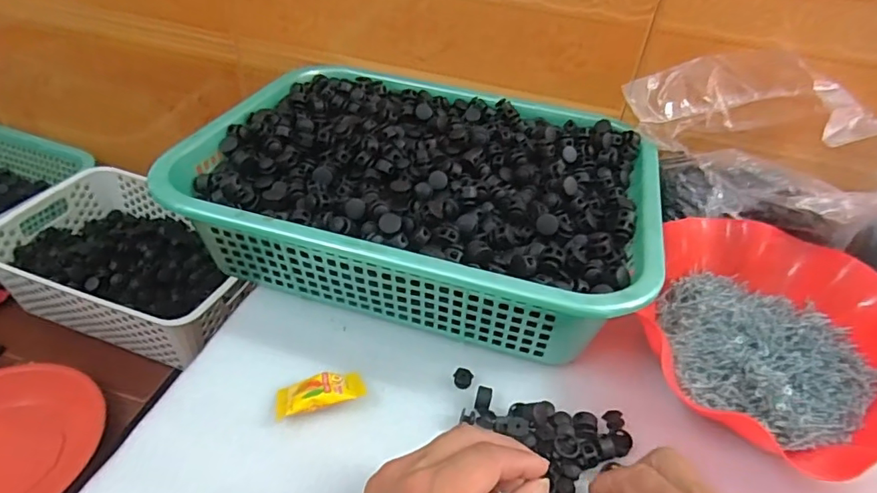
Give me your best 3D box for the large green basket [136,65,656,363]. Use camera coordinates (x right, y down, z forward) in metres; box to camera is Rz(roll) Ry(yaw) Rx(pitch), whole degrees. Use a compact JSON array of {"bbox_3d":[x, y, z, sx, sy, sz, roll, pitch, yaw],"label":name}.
[{"bbox_3d":[-0.011,-0.053,0.483,0.375,0.085,0.279,13,42,9],"label":"large green basket"}]

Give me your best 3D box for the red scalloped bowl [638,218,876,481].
[{"bbox_3d":[0.259,0.069,0.411,0.195,0.059,0.214,4,41,-2],"label":"red scalloped bowl"}]

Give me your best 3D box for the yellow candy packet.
[{"bbox_3d":[-0.082,0.101,0.371,0.060,0.017,0.030,-10,44,-17],"label":"yellow candy packet"}]

